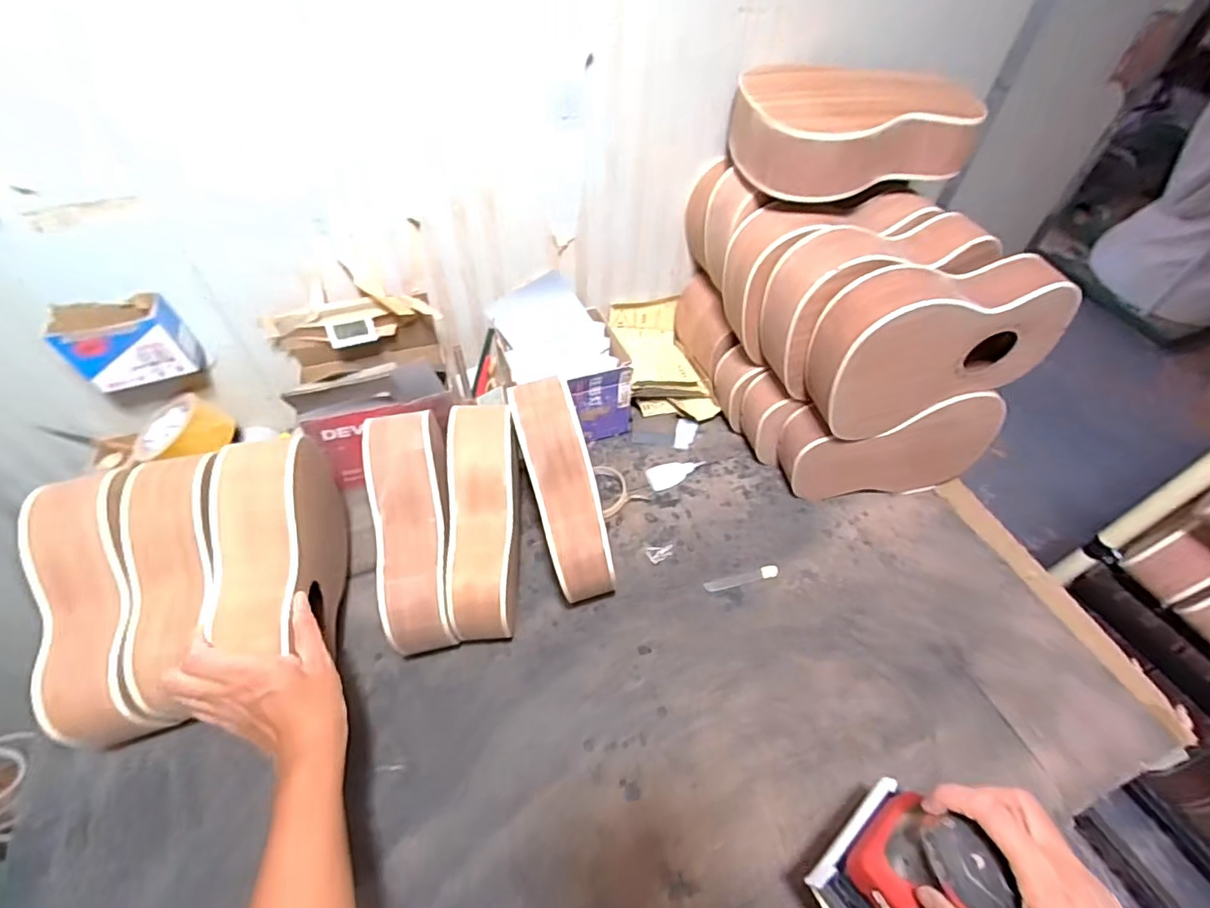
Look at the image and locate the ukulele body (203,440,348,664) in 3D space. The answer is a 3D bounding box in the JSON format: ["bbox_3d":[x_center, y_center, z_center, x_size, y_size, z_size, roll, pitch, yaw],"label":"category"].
[{"bbox_3d":[-0.328,0.108,0.579,0.072,0.194,0.230,-8,55,-7],"label":"ukulele body"}]

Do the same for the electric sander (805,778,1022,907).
[{"bbox_3d":[0.239,0.316,0.403,0.116,0.122,0.104,-34,62,-23],"label":"electric sander"}]

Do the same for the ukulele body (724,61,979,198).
[{"bbox_3d":[0.276,-0.389,0.657,0.240,0.079,0.189,-12,52,-11],"label":"ukulele body"}]

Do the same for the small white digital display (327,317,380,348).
[{"bbox_3d":[-0.331,-0.160,0.734,0.058,0.036,0.012,-14,53,-13],"label":"small white digital display"}]

